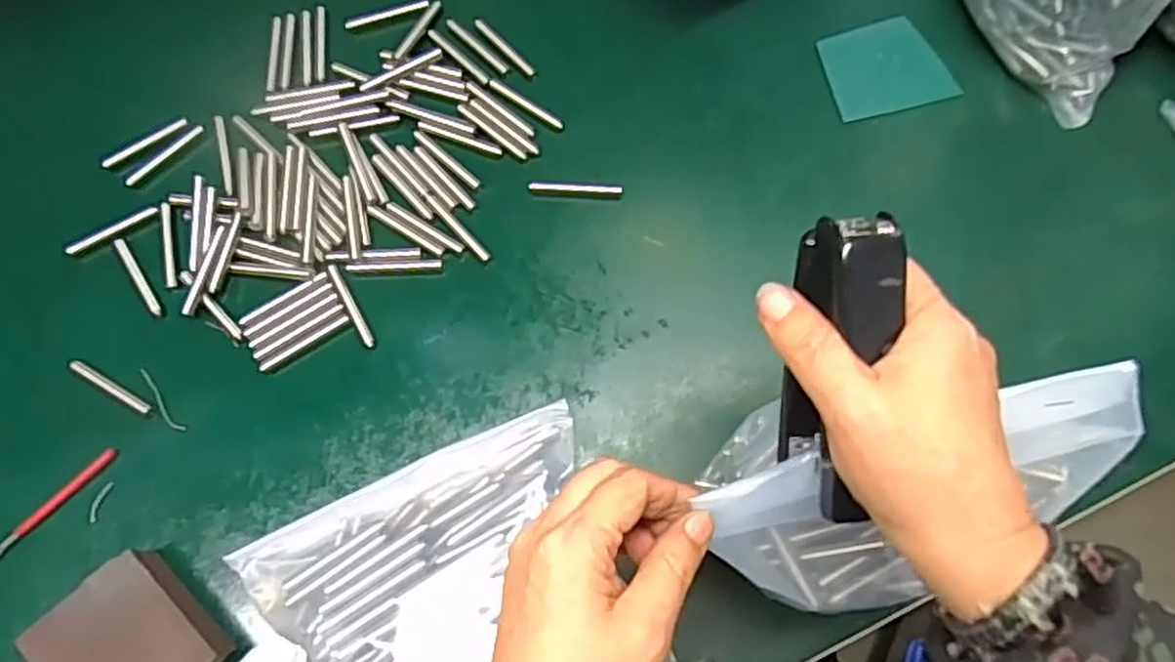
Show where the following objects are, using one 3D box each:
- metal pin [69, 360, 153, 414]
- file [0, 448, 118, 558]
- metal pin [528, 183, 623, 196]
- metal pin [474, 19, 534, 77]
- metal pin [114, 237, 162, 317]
[{"bbox_3d":[-0.282,0.032,0.435,0.058,0.004,0.007,29,77,7],"label":"metal pin"},{"bbox_3d":[-0.327,0.121,0.410,0.010,0.006,0.149,44,79,10],"label":"file"},{"bbox_3d":[-0.007,-0.091,0.470,0.058,0.005,0.007,1,75,0],"label":"metal pin"},{"bbox_3d":[-0.056,-0.192,0.499,0.007,0.004,0.058,-42,79,-10],"label":"metal pin"},{"bbox_3d":[-0.277,-0.033,0.455,0.006,0.004,0.060,-33,78,-8],"label":"metal pin"}]

